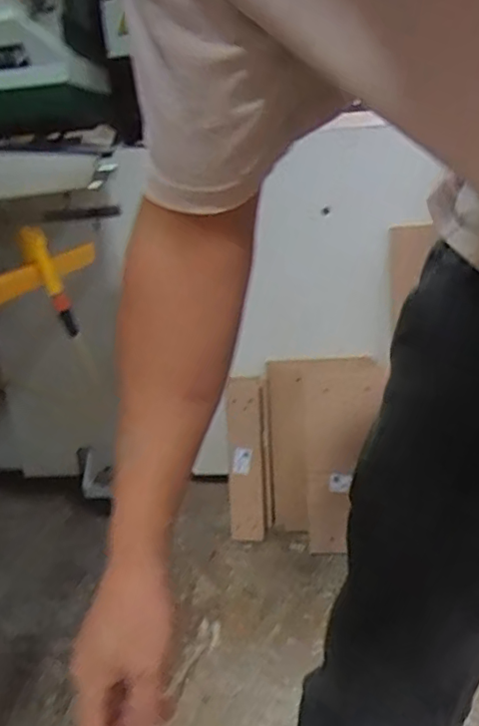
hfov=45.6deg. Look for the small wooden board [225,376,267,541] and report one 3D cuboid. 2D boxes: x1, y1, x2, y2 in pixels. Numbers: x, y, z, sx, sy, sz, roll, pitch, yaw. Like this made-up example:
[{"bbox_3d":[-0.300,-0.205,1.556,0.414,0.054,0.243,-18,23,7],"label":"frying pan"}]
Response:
[{"bbox_3d":[0.016,0.247,1.408,0.087,0.376,0.014,-2,4,-5],"label":"small wooden board"}]

